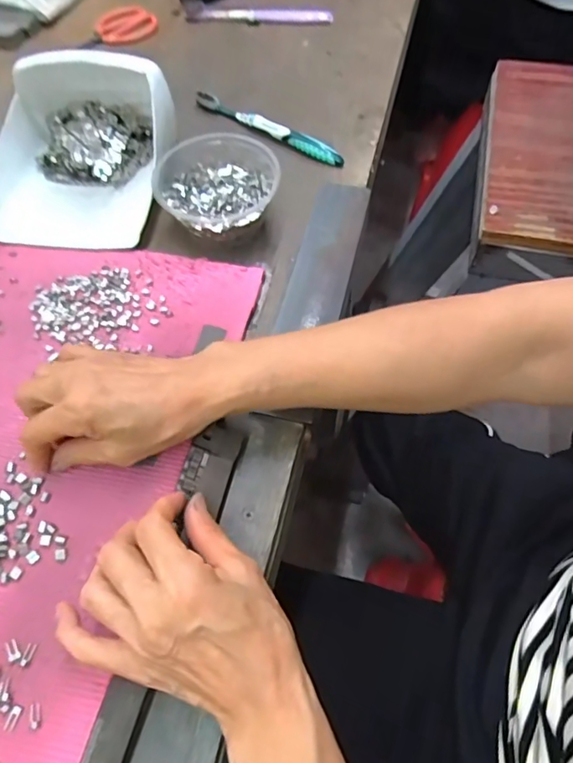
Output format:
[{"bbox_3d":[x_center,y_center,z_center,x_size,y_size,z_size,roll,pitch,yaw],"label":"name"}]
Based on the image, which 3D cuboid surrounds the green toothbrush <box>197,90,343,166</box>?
[{"bbox_3d":[-0.021,-0.265,0.535,0.185,0.015,0.011,32,66,16],"label":"green toothbrush"}]

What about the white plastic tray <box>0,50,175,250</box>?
[{"bbox_3d":[-0.188,-0.221,0.470,0.162,0.081,0.183,1,62,1],"label":"white plastic tray"}]

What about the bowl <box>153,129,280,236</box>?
[{"bbox_3d":[-0.059,-0.167,0.461,0.107,0.048,0.098,-9,62,-4],"label":"bowl"}]

